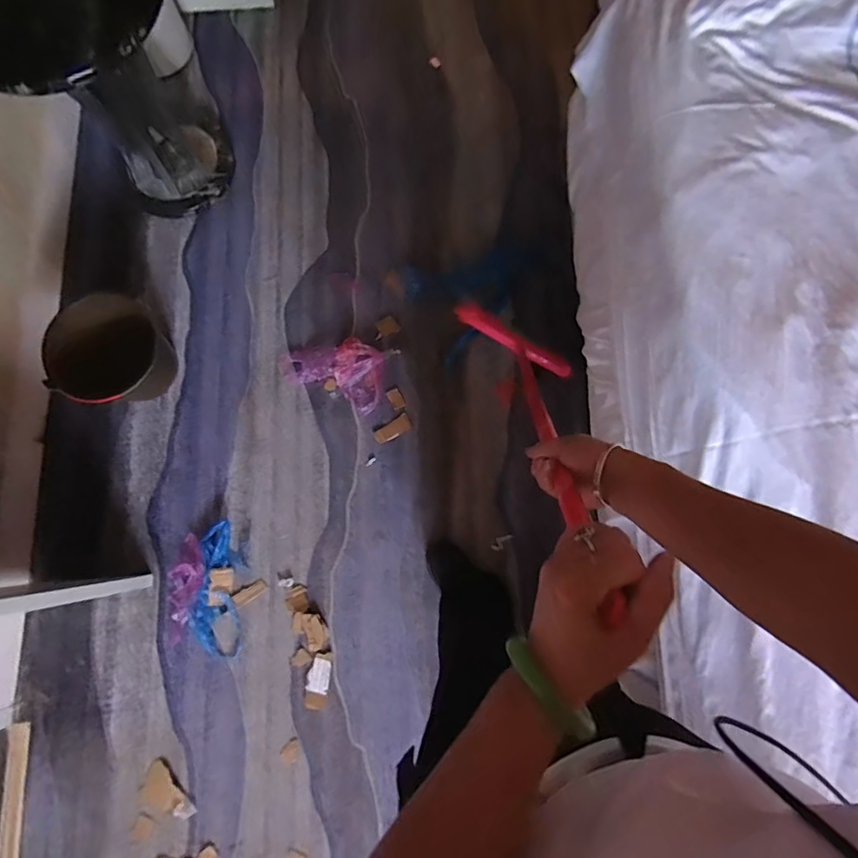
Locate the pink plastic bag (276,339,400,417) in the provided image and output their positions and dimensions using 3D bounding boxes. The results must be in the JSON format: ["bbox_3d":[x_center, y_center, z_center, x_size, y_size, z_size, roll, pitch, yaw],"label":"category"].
[{"bbox_3d":[-0.250,-0.172,1.324,0.277,0.045,0.175,20,80,2],"label":"pink plastic bag"}]

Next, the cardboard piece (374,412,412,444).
[{"bbox_3d":[-0.095,0.002,1.324,0.102,0.007,0.044,-33,82,-7],"label":"cardboard piece"}]

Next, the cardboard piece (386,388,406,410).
[{"bbox_3d":[-0.088,-0.080,1.331,0.035,0.004,0.054,-26,82,-6],"label":"cardboard piece"}]

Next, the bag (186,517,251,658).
[{"bbox_3d":[-0.521,0.398,1.232,0.123,0.028,0.319,2,80,-1],"label":"bag"}]

